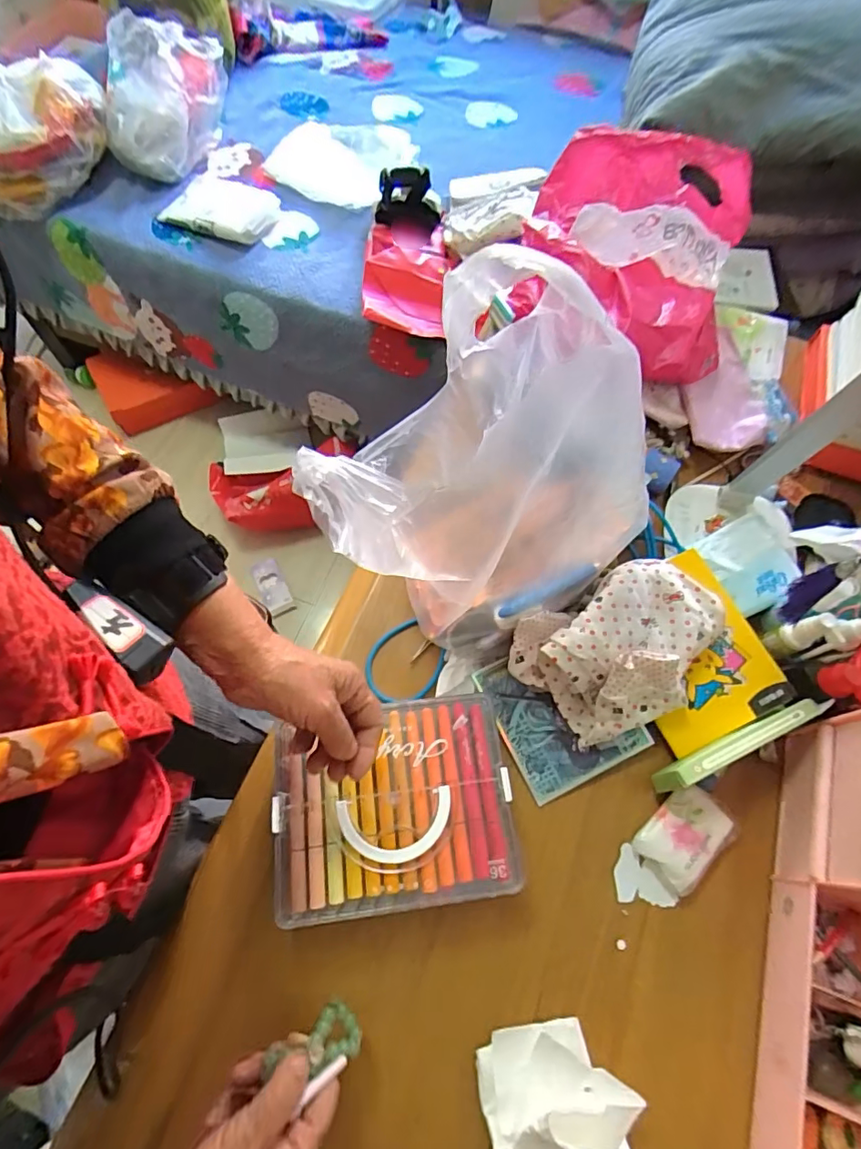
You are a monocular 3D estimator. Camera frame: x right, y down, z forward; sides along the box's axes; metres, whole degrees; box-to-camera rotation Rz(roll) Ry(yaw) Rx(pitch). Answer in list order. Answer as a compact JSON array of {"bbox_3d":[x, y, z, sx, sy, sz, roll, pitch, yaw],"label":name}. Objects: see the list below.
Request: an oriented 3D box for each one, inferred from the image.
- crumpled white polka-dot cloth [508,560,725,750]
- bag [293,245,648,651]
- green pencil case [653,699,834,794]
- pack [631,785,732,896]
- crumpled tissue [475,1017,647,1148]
[{"bbox_3d":[0.187,0.078,0.520,0.191,0.091,0.129,-27,68,-13],"label":"crumpled white polka-dot cloth"},{"bbox_3d":[0.038,-0.086,0.422,0.237,0.292,0.193,38,70,15],"label":"bag"},{"bbox_3d":[0.288,0.157,0.489,0.171,0.056,0.022,-20,67,-11],"label":"green pencil case"},{"bbox_3d":[0.233,0.239,0.487,0.085,0.022,0.055,-40,72,-18],"label":"pack"},{"bbox_3d":[0.107,0.403,0.380,0.150,0.069,0.099,37,69,15],"label":"crumpled tissue"}]

